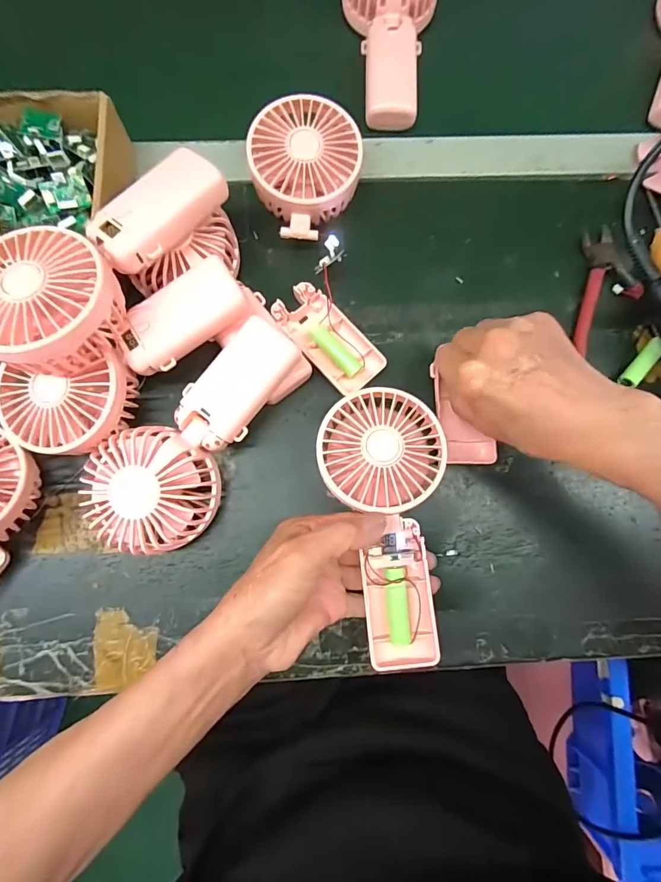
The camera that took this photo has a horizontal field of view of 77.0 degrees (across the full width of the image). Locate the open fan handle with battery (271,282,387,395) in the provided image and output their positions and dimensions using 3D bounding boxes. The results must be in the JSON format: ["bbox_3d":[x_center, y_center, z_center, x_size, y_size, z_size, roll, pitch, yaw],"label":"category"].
[{"bbox_3d":[-0.002,-0.082,0.334,0.047,0.018,0.092,-42,85,-8],"label":"open fan handle with battery"}]

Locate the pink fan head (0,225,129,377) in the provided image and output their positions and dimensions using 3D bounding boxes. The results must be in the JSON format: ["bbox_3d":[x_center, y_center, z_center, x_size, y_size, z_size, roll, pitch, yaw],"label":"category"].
[{"bbox_3d":[-0.179,-0.086,0.263,0.086,0.052,0.086,19,80,2],"label":"pink fan head"}]

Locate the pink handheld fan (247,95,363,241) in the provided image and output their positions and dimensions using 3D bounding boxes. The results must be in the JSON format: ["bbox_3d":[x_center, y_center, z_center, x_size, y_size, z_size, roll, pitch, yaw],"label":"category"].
[{"bbox_3d":[-0.021,-0.213,0.336,0.087,0.049,0.103,6,81,-1],"label":"pink handheld fan"}]

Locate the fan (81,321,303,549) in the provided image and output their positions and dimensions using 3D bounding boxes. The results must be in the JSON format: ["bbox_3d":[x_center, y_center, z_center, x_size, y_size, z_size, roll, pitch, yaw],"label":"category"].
[{"bbox_3d":[-0.099,-0.006,0.299,0.084,0.053,0.179,31,81,3],"label":"fan"}]

